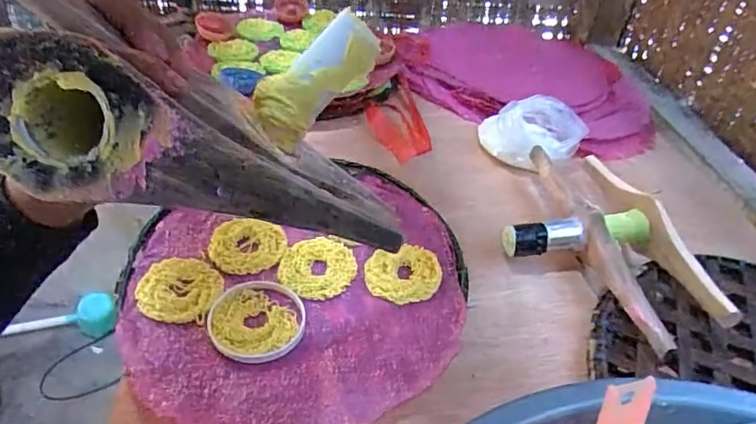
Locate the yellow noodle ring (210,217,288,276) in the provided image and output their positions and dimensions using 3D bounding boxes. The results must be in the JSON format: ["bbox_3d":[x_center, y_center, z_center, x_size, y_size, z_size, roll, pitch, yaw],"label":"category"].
[{"bbox_3d":[-0.144,0.034,0.548,0.081,0.011,0.072,15,43,10],"label":"yellow noodle ring"}]

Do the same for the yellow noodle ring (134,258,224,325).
[{"bbox_3d":[-0.196,0.074,0.501,0.075,0.008,0.077,3,42,-2],"label":"yellow noodle ring"}]

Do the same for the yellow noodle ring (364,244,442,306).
[{"bbox_3d":[0.027,0.065,0.534,0.077,0.010,0.071,3,42,-2],"label":"yellow noodle ring"}]

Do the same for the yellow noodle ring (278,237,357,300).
[{"bbox_3d":[-0.063,0.059,0.533,0.079,0.011,0.070,-14,46,-20],"label":"yellow noodle ring"}]

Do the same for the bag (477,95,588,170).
[{"bbox_3d":[0.210,-0.107,0.701,0.150,0.082,0.069,14,43,10],"label":"bag"}]

